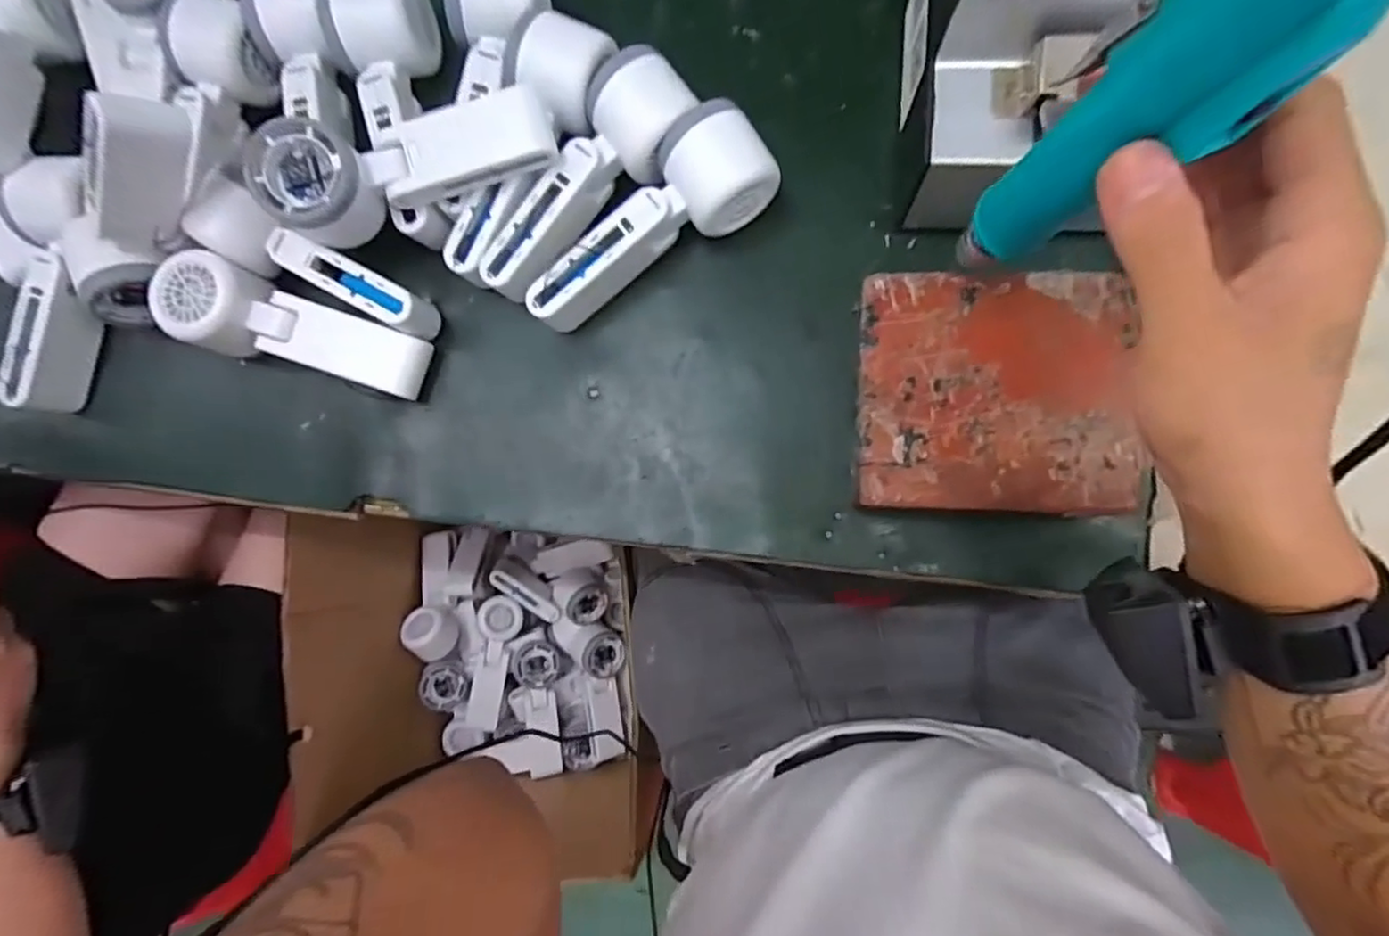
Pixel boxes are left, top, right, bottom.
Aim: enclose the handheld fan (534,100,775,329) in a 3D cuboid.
[{"bbox_3d":[-0.030,-0.148,0.397,0.163,0.056,0.057,-32,83,3],"label":"handheld fan"}]

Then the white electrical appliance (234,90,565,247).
[{"bbox_3d":[-0.166,-0.180,0.385,0.167,0.059,0.056,-19,83,-8],"label":"white electrical appliance"}]

